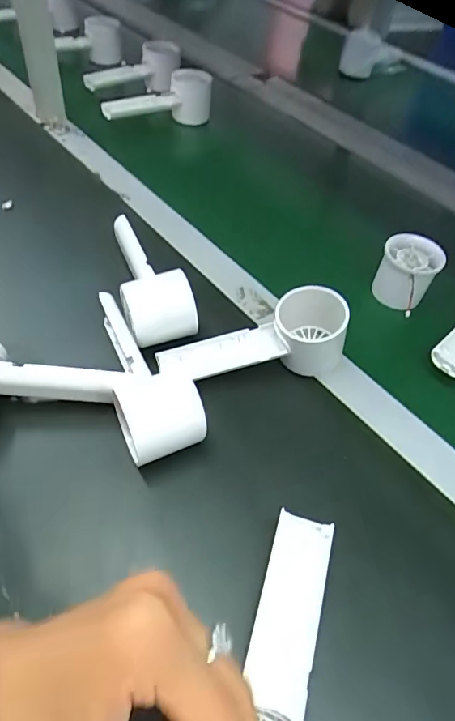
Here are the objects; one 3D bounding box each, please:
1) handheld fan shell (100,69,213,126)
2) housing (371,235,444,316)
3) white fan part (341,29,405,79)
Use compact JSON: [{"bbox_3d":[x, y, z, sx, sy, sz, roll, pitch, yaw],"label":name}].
[{"bbox_3d":[-0.095,-0.349,0.627,0.145,0.066,0.041,-10,52,-14],"label":"handheld fan shell"},{"bbox_3d":[0.171,-0.083,0.454,0.051,0.053,0.053,24,52,13],"label":"housing"},{"bbox_3d":[0.257,-0.516,0.811,0.159,0.063,0.031,-11,51,-35],"label":"white fan part"}]

